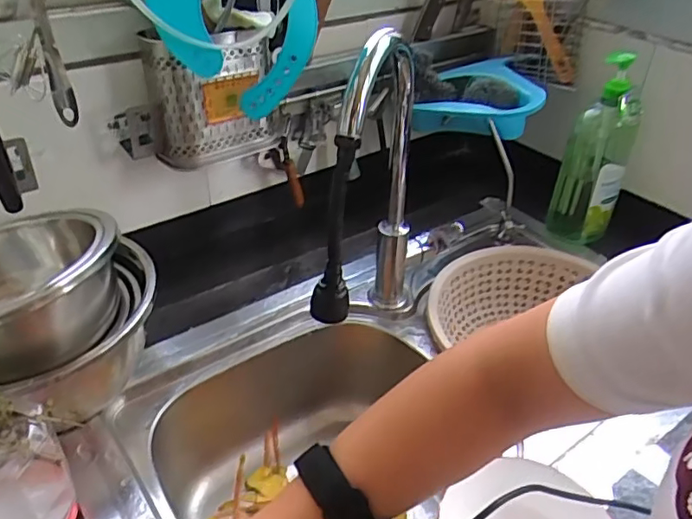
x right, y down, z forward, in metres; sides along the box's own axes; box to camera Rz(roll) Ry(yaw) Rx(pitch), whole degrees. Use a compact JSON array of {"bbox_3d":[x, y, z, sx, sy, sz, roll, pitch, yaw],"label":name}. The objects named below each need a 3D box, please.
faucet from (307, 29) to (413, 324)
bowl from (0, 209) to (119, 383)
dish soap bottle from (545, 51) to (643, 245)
[{"bbox_3d":[0.032,-0.037,0.639,0.072,0.377,0.245,10,37,9],"label":"faucet"},{"bbox_3d":[-0.349,0.033,0.609,0.214,0.083,0.214,2,36,-2],"label":"bowl"},{"bbox_3d":[0.388,-0.157,0.895,0.093,0.288,0.057,16,38,17],"label":"dish soap bottle"}]

